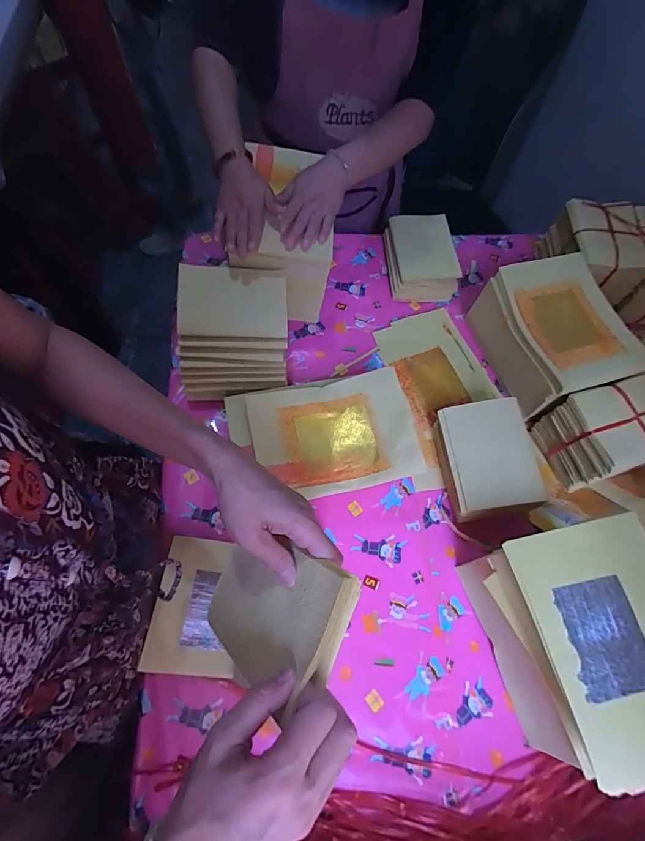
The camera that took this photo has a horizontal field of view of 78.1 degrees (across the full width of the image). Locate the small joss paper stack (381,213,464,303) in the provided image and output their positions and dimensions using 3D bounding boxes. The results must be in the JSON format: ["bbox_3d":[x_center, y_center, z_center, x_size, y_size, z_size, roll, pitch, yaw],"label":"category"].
[{"bbox_3d":[0.197,-0.330,0.805,0.124,0.068,0.169,-4,68,-4],"label":"small joss paper stack"}]

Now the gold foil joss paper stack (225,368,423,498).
[{"bbox_3d":[0.000,0.020,0.572,0.253,0.021,0.166,-10,68,-6],"label":"gold foil joss paper stack"}]

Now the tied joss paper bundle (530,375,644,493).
[{"bbox_3d":[0.460,0.019,0.636,0.167,0.123,0.120,-15,69,-8],"label":"tied joss paper bundle"}]

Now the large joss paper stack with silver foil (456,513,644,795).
[{"bbox_3d":[0.315,0.259,0.495,0.167,0.175,0.233,-16,69,-8],"label":"large joss paper stack with silver foil"}]

